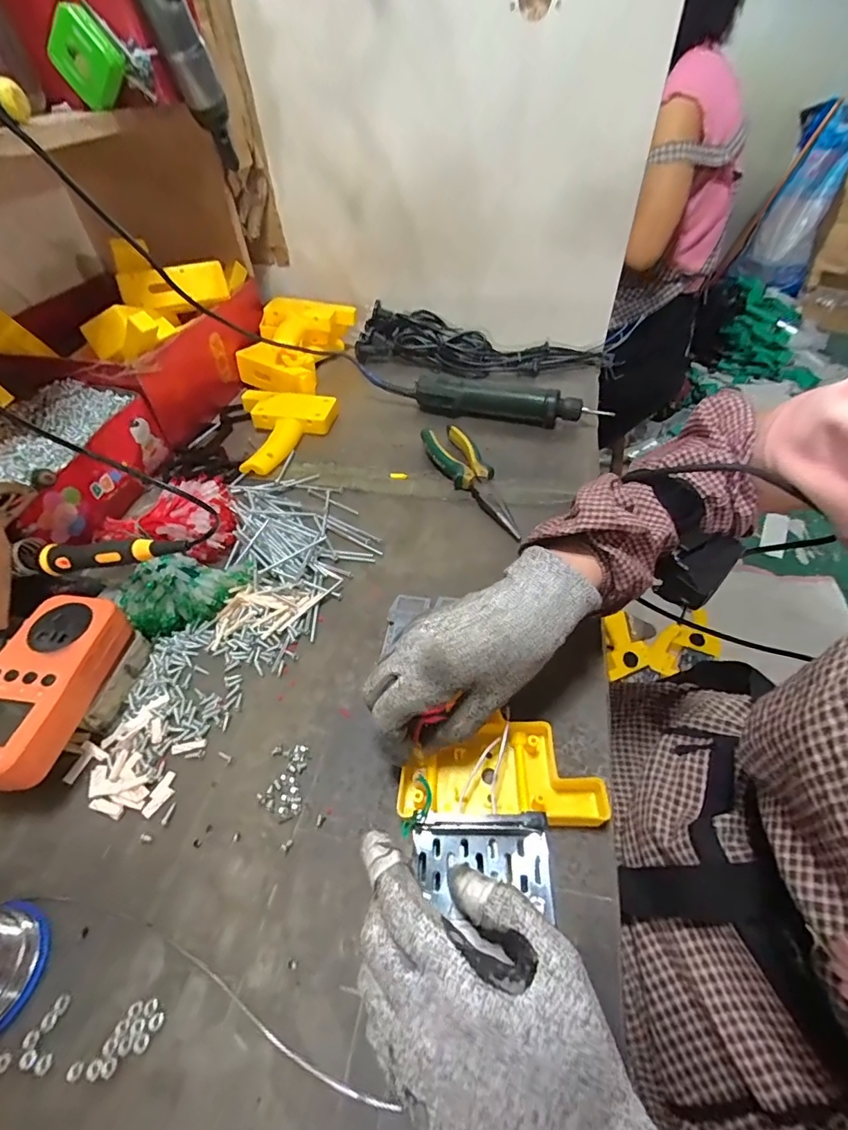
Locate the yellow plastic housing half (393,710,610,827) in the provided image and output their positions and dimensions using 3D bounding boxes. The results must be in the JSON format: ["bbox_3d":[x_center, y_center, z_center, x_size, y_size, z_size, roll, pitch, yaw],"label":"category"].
[{"bbox_3d":[0.048,0.135,0.313,0.125,0.026,0.061,0,48,0],"label":"yellow plastic housing half"}]

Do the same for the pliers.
[{"bbox_3d":[0.054,-0.100,0.532,0.049,0.025,0.203,-21,50,-15],"label":"pliers"}]

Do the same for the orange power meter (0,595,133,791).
[{"bbox_3d":[-0.263,0.082,0.329,0.064,0.033,0.129,4,48,6],"label":"orange power meter"}]

